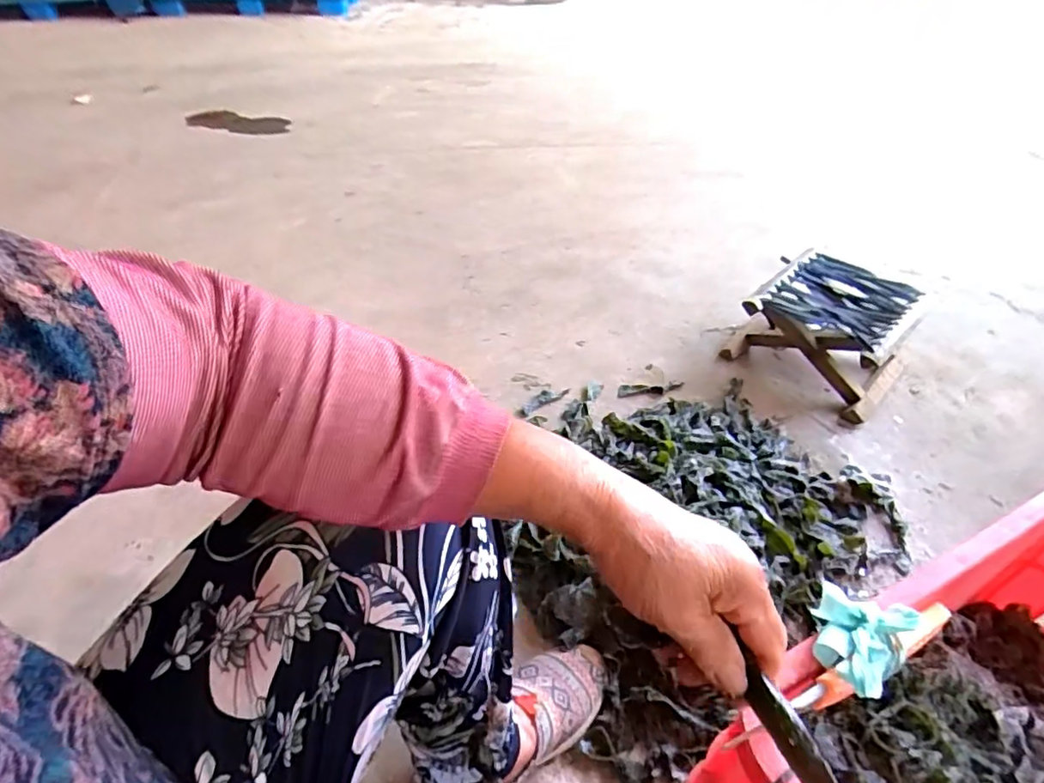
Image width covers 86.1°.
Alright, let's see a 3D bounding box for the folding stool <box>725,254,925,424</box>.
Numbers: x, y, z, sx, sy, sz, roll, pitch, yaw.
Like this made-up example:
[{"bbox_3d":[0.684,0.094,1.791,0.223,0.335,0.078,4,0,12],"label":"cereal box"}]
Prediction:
[{"bbox_3d":[0.519,-0.105,0.964,0.254,0.141,0.235,30,51,30],"label":"folding stool"}]

